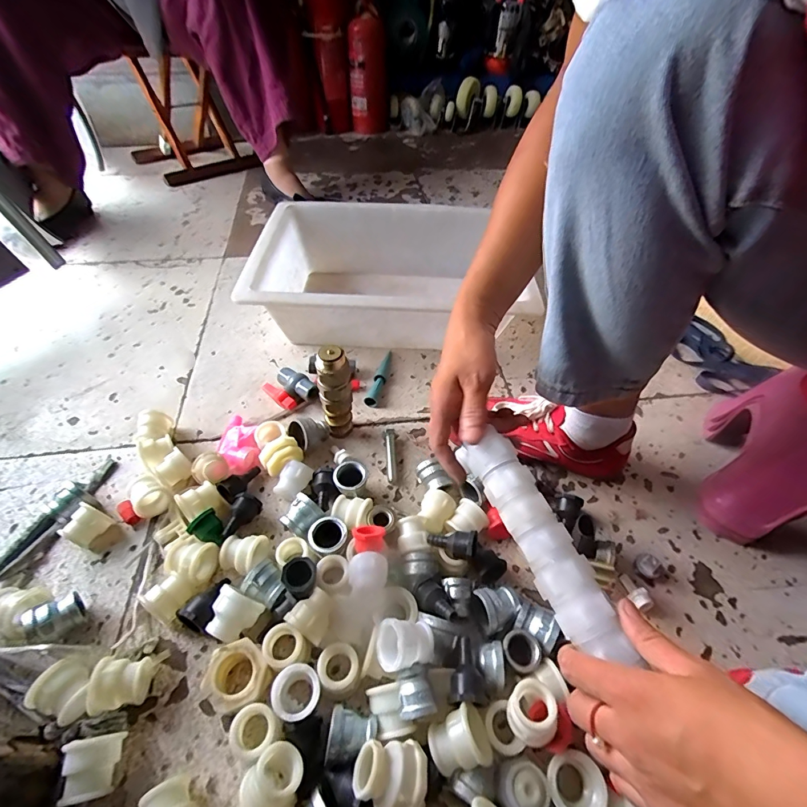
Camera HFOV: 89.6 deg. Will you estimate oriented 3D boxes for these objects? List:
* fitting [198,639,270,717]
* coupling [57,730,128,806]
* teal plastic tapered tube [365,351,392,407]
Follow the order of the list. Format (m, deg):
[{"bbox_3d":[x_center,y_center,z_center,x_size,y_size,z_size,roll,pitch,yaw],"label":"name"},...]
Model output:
[{"bbox_3d":[-0.150,0.250,0.371,0.050,0.031,0.052,-33,58,-27],"label":"fitting"},{"bbox_3d":[-0.246,0.291,0.325,0.038,0.040,0.038,-8,49,-9],"label":"coupling"},{"bbox_3d":[-0.037,-0.043,0.648,0.019,0.018,0.126,12,49,8],"label":"teal plastic tapered tube"}]

